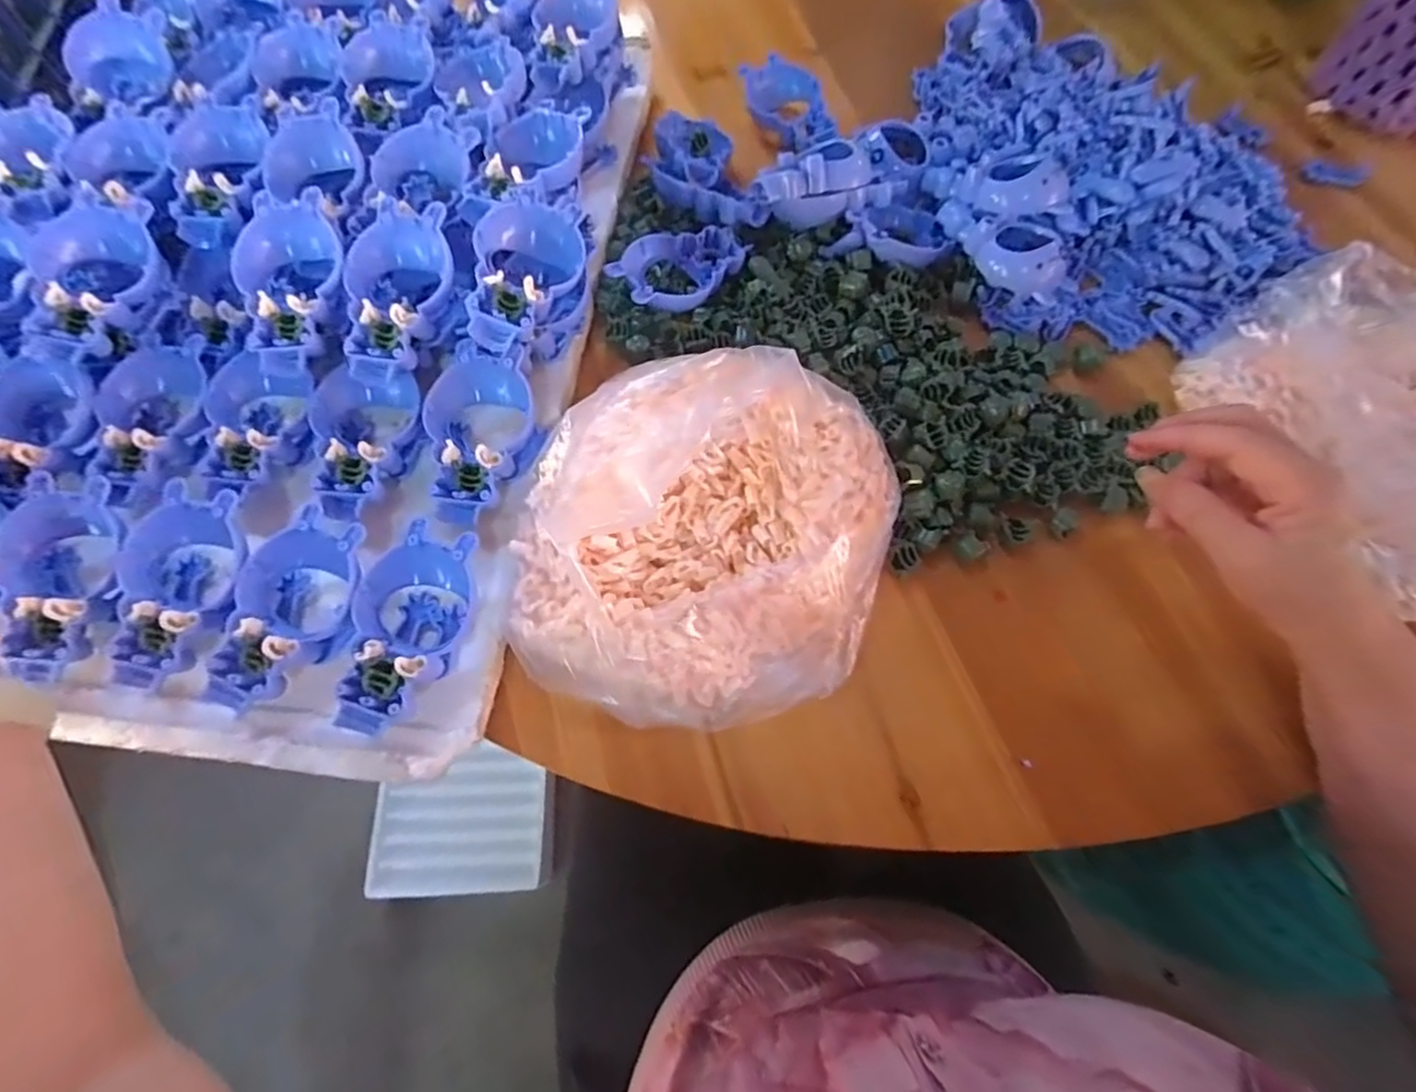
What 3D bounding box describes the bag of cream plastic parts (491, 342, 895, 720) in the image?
[{"bbox_3d":[0.001,-0.009,0.361,0.188,0.049,0.204,16,68,7],"label":"bag of cream plastic parts"}]

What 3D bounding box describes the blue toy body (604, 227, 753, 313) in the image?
[{"bbox_3d":[-0.018,-0.191,0.433,0.095,0.027,0.059,-30,70,-11],"label":"blue toy body"}]

